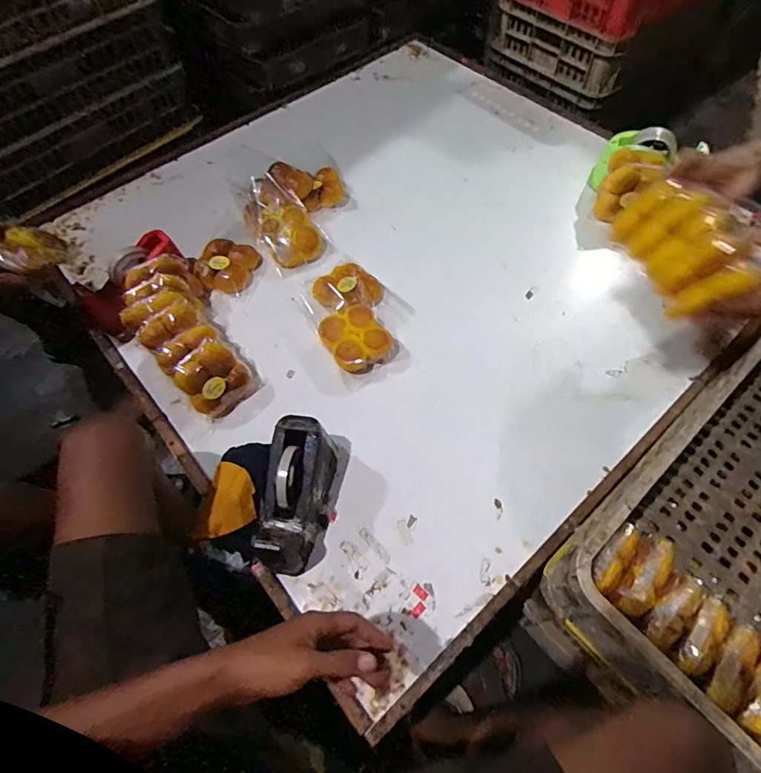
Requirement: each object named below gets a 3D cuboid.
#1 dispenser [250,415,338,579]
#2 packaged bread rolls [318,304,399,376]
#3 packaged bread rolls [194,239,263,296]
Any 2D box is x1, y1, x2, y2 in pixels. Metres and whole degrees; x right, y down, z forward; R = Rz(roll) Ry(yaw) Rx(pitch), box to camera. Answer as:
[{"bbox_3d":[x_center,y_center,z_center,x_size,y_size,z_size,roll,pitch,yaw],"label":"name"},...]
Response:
[{"bbox_3d":[-0.124,0.153,0.641,0.091,0.103,0.203,7,62,8],"label":"dispenser"},{"bbox_3d":[-0.040,-0.084,0.792,0.110,0.043,0.121,-29,63,-12],"label":"packaged bread rolls"},{"bbox_3d":[-0.306,-0.243,0.893,0.110,0.027,0.112,22,70,-7],"label":"packaged bread rolls"}]

